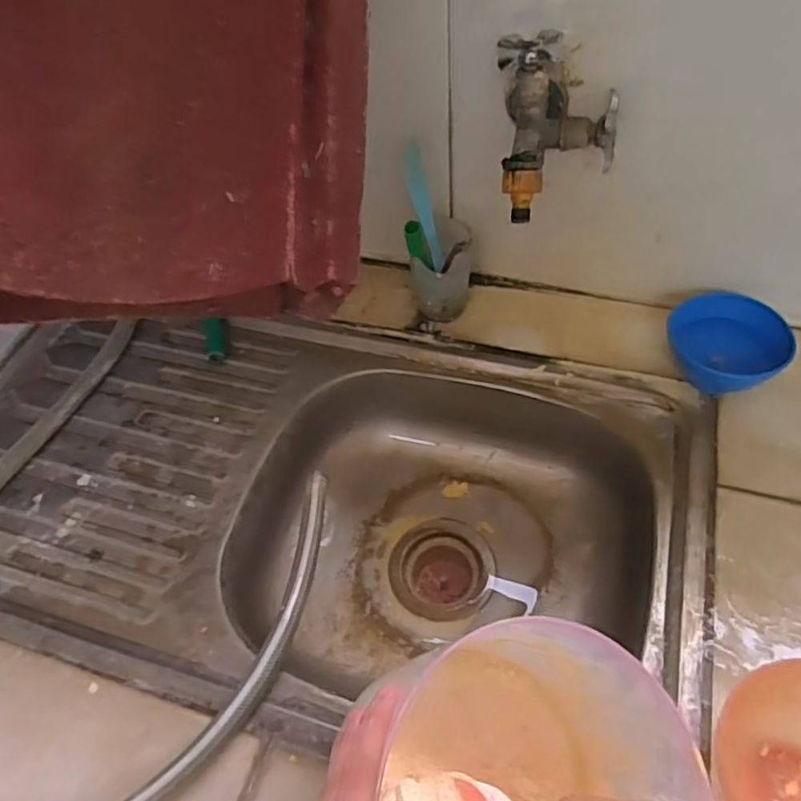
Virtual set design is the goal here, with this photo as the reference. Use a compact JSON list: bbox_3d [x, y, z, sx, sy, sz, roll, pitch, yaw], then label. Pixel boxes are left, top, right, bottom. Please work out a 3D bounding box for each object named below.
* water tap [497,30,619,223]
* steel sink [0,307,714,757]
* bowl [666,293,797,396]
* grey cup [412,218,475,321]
[{"bbox_3d":[0.125,-0.220,0.500,0.097,0.101,0.103,4,54,8],"label":"water tap"},{"bbox_3d":[-0.094,0.109,0.627,0.709,0.134,0.386,11,54,14],"label":"steel sink"},{"bbox_3d":[0.300,-0.047,0.584,0.103,0.067,0.081,30,60,25],"label":"bowl"},{"bbox_3d":[0.045,-0.137,0.666,0.060,0.097,0.077,-1,52,5],"label":"grey cup"}]

